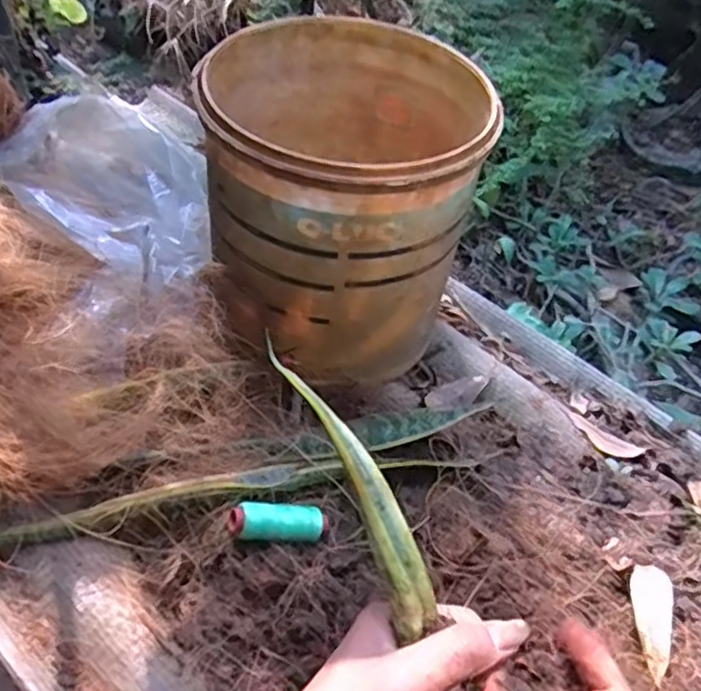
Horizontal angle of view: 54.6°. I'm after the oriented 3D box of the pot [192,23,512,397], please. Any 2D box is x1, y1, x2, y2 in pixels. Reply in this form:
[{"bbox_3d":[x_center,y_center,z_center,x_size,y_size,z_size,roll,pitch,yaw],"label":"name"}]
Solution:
[{"bbox_3d":[-0.005,-0.103,0.474,0.167,0.172,0.189,-4,51,-7],"label":"pot"}]

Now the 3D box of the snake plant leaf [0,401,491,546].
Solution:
[{"bbox_3d":[-0.070,0.081,0.418,0.327,0.019,0.034,-14,53,-15],"label":"snake plant leaf"}]

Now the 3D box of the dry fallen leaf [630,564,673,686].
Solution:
[{"bbox_3d":[0.170,0.153,0.383,0.019,0.011,0.065,13,51,7],"label":"dry fallen leaf"}]

